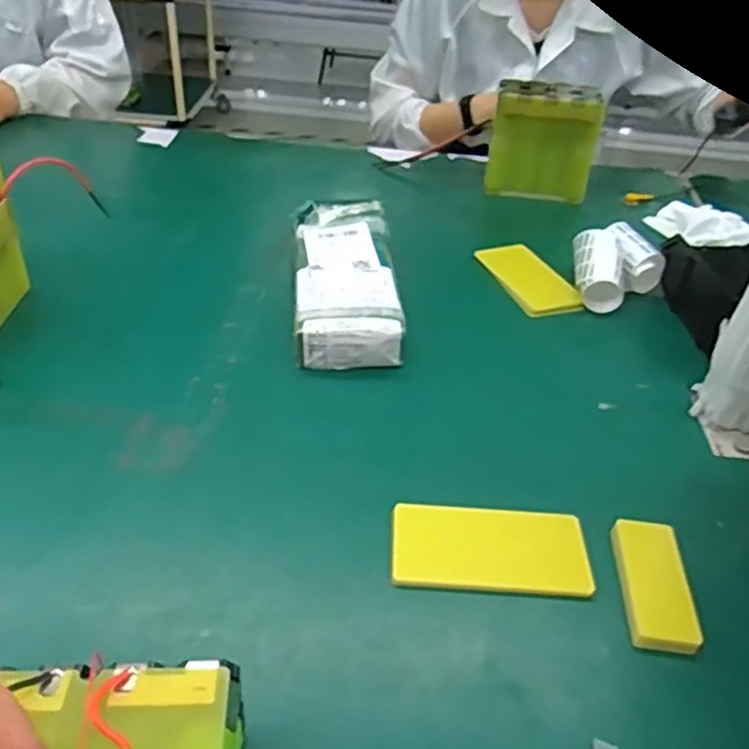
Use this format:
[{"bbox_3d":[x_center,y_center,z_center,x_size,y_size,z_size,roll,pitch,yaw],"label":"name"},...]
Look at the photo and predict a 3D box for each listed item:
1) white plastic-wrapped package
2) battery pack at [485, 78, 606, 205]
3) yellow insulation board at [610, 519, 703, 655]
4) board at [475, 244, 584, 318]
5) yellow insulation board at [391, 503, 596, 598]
[{"bbox_3d":[-0.034,-0.107,0.767,0.107,0.050,0.274,0,37,-6],"label":"white plastic-wrapped package"},{"bbox_3d":[0.231,-0.316,0.999,0.145,0.155,0.043,10,37,7],"label":"battery pack"},{"bbox_3d":[0.192,0.140,0.491,0.044,0.014,0.100,9,37,5],"label":"yellow insulation board"},{"bbox_3d":[0.180,-0.113,0.831,0.075,0.009,0.145,-8,39,-17],"label":"board"},{"bbox_3d":[0.081,0.125,0.508,0.135,0.013,0.068,4,37,-1],"label":"yellow insulation board"}]

